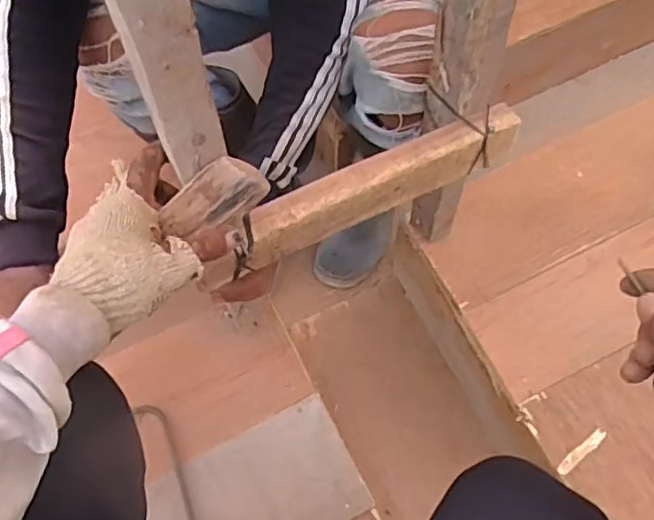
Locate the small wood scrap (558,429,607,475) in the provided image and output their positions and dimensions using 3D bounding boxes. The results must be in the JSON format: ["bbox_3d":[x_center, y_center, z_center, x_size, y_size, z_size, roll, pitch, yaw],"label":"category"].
[{"bbox_3d":[0.284,0.214,0.702,0.069,0.007,0.012,-35,69,-14],"label":"small wood scrap"}]

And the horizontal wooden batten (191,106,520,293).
[{"bbox_3d":[0.032,-0.062,0.561,0.311,0.057,0.035,-26,67,-10],"label":"horizontal wooden batten"}]

